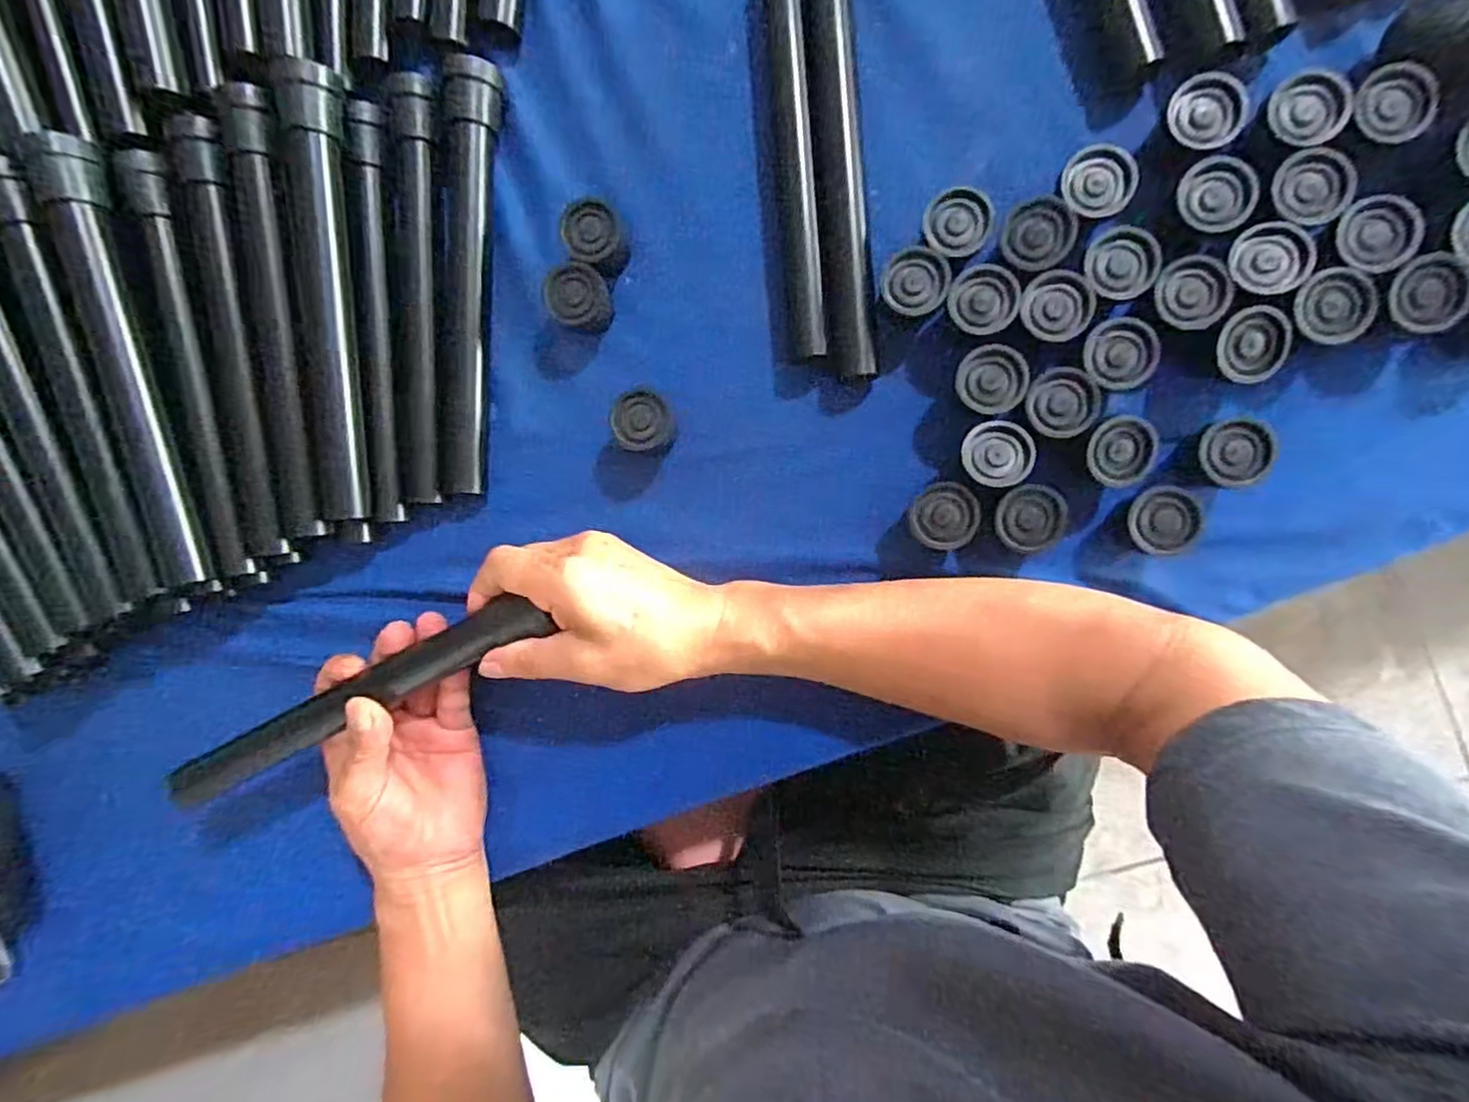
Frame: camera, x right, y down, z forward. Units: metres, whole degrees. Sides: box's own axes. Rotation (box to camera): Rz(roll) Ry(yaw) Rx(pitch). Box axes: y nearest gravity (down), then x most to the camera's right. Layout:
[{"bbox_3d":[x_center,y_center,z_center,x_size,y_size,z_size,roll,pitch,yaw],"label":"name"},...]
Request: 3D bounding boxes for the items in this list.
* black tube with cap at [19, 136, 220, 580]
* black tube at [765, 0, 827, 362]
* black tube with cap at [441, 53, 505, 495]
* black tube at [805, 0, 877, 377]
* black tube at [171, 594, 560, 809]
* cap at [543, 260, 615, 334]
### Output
[{"bbox_3d":[-0.340,-0.103,0.370,0.023,0.028,0.246,-12,92,8],"label":"black tube with cap"},{"bbox_3d":[0.033,-0.220,0.375,0.022,0.023,0.218,-4,93,8],"label":"black tube"},{"bbox_3d":[-0.160,-0.159,0.397,0.027,0.024,0.245,5,94,7],"label":"black tube with cap"},{"bbox_3d":[0.058,-0.209,0.372,0.026,0.020,0.220,-4,93,8],"label":"black tube"},{"bbox_3d":[-0.206,0.080,0.367,0.226,0.027,0.025,-27,90,1],"label":"black tube"},{"bbox_3d":[-0.093,-0.150,0.388,0.039,0.025,0.034,12,95,7],"label":"cap"}]

